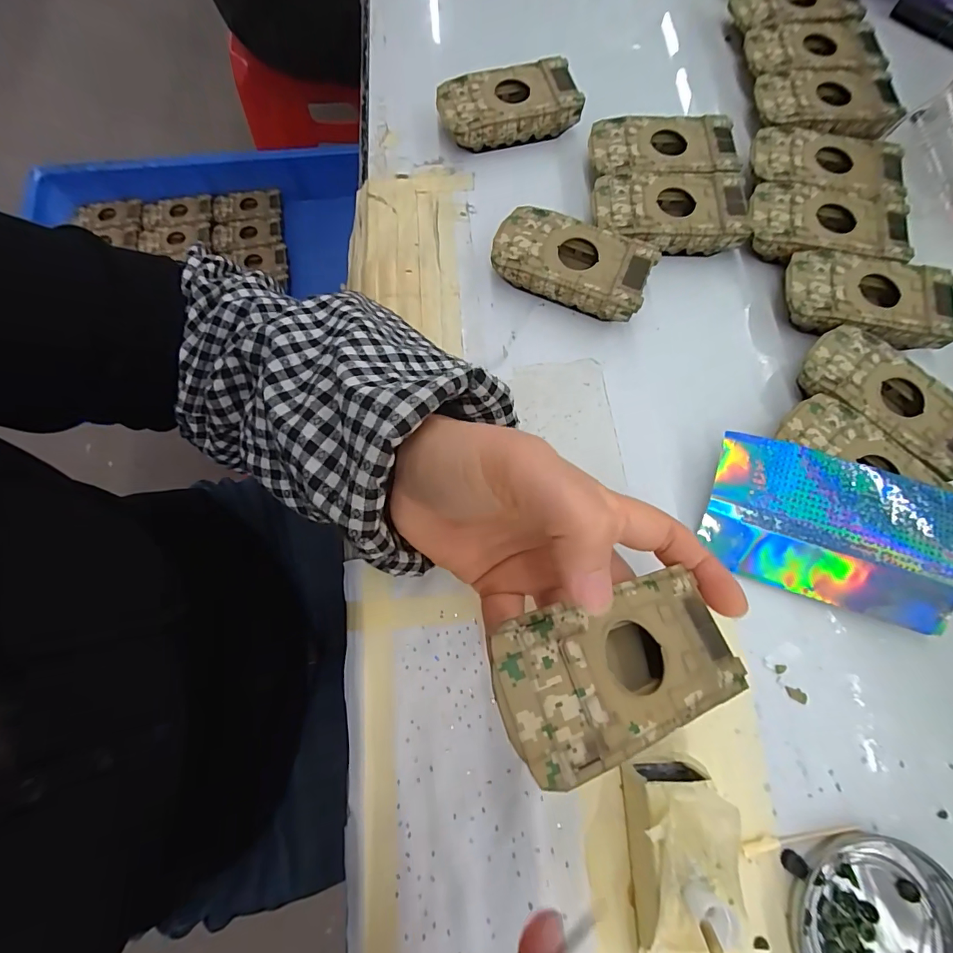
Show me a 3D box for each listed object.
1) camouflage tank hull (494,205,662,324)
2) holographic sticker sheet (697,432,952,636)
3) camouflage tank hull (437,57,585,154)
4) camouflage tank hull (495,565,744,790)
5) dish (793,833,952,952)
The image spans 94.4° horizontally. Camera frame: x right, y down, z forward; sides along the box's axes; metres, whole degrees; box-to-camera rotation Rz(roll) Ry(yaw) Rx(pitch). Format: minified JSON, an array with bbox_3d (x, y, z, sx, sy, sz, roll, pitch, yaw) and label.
[{"bbox_3d":[0.059,-0.134,0.281,0.095,0.028,0.050,25,74,5],"label":"camouflage tank hull"},{"bbox_3d":[0.186,0.028,0.235,0.124,0.028,0.072,19,74,3],"label":"holographic sticker sheet"},{"bbox_3d":[0.023,-0.264,0.317,0.095,0.029,0.046,-15,75,-6],"label":"camouflage tank hull"},{"bbox_3d":[0.049,0.066,0.157,0.093,0.019,0.047,-7,73,-27],"label":"camouflage tank hull"},{"bbox_3d":[0.182,0.204,0.194,0.075,0.008,0.076,1,74,-2],"label":"dish"}]

